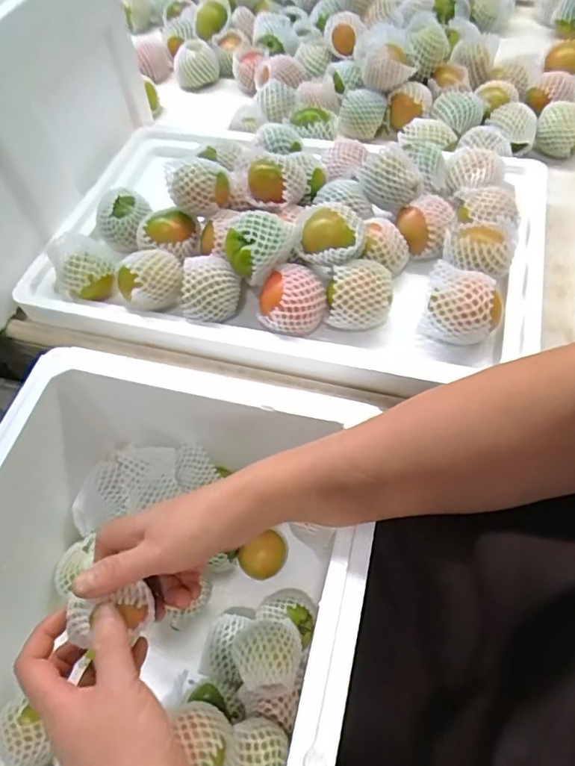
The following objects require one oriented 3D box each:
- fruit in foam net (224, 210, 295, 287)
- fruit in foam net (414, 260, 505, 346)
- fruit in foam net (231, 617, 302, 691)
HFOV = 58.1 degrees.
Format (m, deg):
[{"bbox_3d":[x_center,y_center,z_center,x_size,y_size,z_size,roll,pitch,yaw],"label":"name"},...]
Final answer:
[{"bbox_3d":[-0.024,-0.123,0.467,0.063,0.043,0.047,-12,57,-2],"label":"fruit in foam net"},{"bbox_3d":[0.152,-0.069,0.453,0.062,0.056,0.060,-2,57,4],"label":"fruit in foam net"},{"bbox_3d":[-0.017,0.227,0.440,0.056,0.046,0.054,-2,57,4],"label":"fruit in foam net"}]

